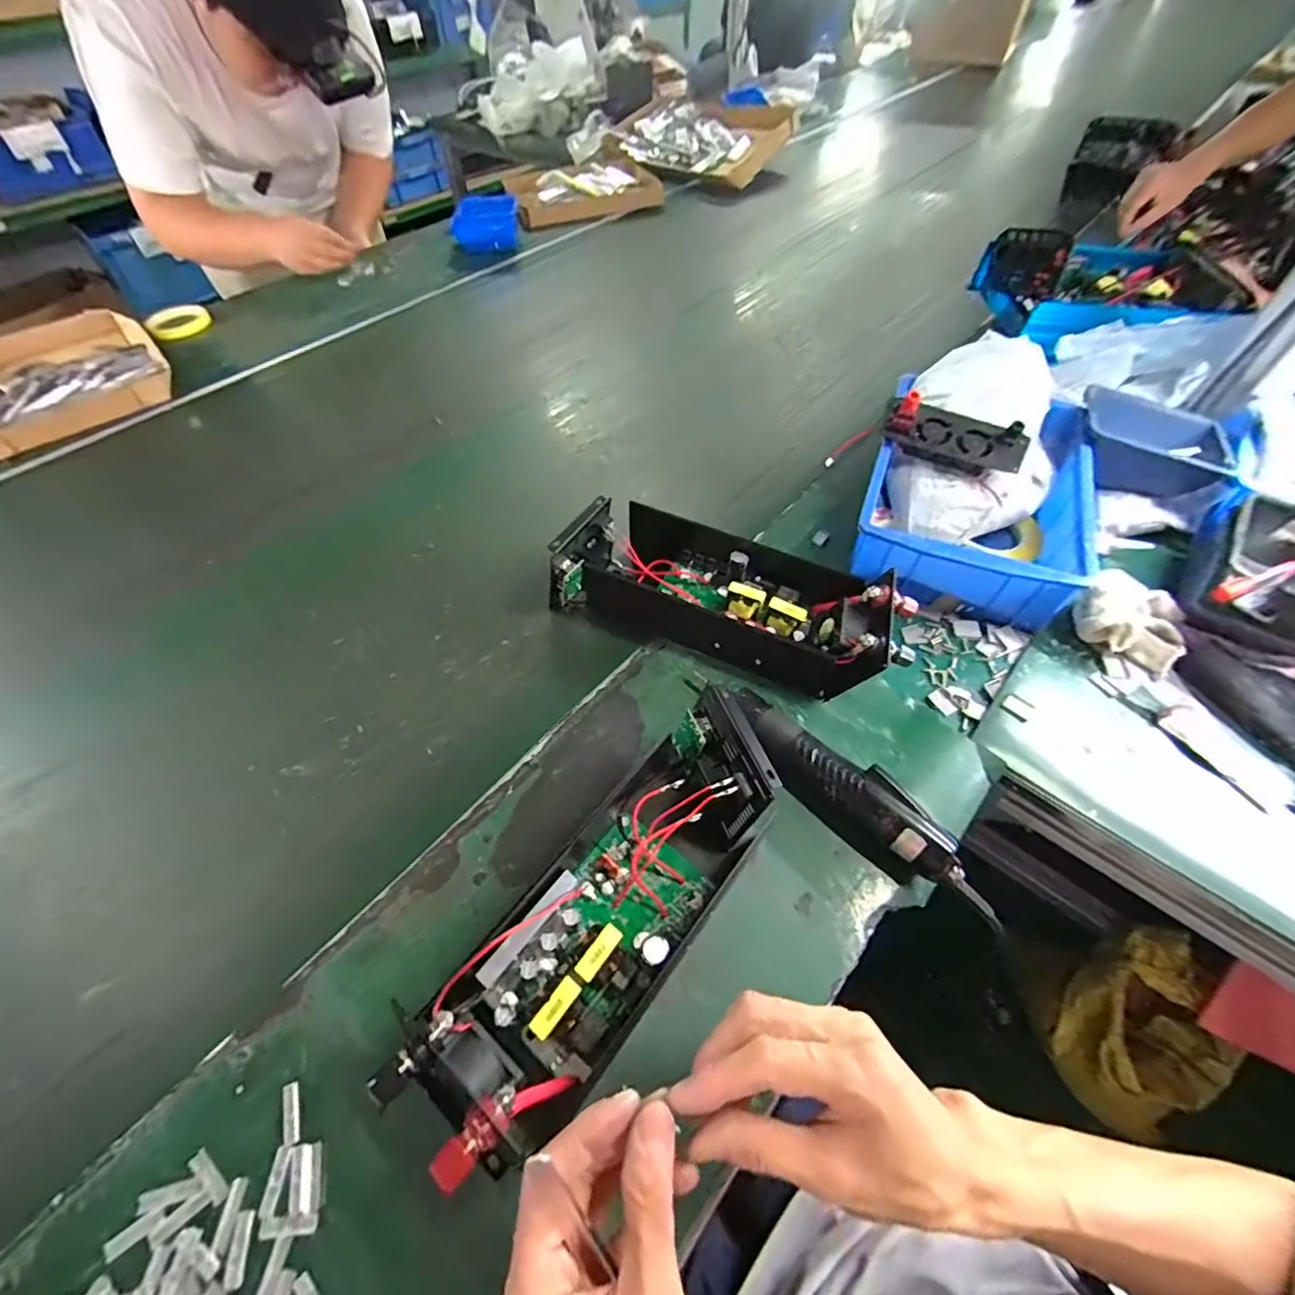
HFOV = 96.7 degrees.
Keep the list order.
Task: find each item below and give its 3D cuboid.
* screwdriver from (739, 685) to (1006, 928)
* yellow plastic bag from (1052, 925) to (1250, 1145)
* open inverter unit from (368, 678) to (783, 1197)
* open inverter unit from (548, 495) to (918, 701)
[{"bbox_3d":[0.163,0.117,0.449,0.045,0.038,0.246,-36,60,-23],"label":"screwdriver"},{"bbox_3d":[0.728,0.568,0.857,0.204,0.173,0.206,-20,55,-14],"label":"yellow plastic bag"},{"bbox_3d":[-0.022,0.162,0.379,0.100,0.100,0.296,32,60,22],"label":"open inverter unit"},{"bbox_3d":[0.070,-0.055,0.552,0.313,0.085,0.118,19,56,15],"label":"open inverter unit"}]

